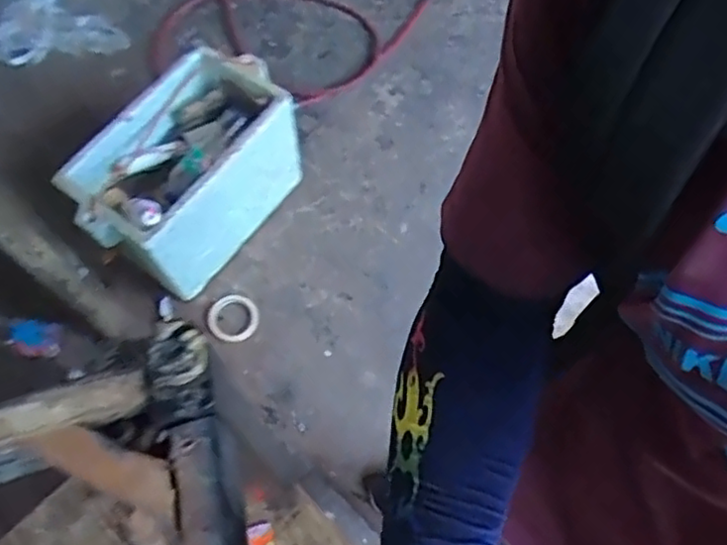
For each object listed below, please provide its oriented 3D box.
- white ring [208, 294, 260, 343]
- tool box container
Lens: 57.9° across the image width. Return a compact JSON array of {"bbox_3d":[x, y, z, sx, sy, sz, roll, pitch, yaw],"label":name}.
[{"bbox_3d":[-0.274,0.093,1.379,0.108,0.017,0.103,-1,64,3],"label":"white ring"},{"bbox_3d":[-0.352,-0.200,1.343,0.241,0.251,0.449,31,70,17],"label":"tool box container"}]

